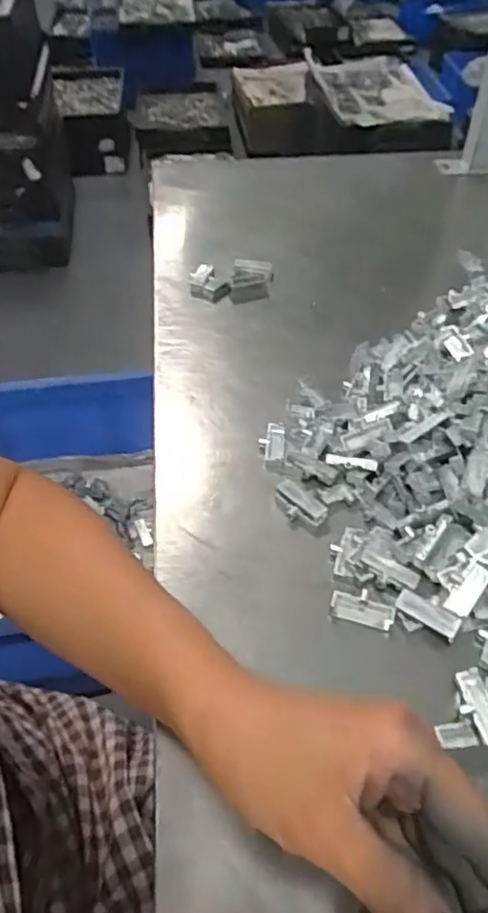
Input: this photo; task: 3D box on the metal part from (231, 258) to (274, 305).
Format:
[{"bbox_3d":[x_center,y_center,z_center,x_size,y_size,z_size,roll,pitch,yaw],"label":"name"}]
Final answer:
[{"bbox_3d":[0.008,-0.167,0.587,0.036,0.023,0.042,5,48,6],"label":"metal part"}]

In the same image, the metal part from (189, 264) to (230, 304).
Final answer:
[{"bbox_3d":[-0.032,-0.164,0.584,0.037,0.023,0.034,-4,48,-2],"label":"metal part"}]

